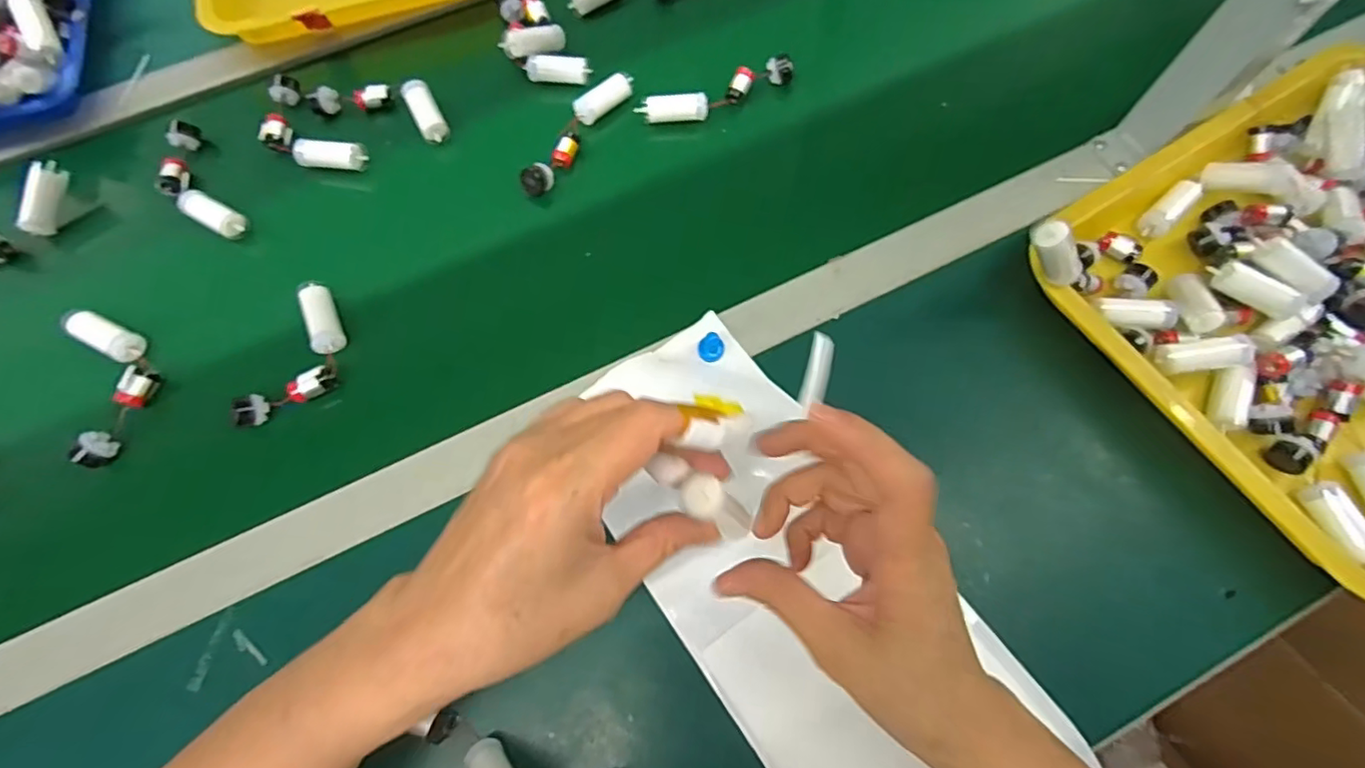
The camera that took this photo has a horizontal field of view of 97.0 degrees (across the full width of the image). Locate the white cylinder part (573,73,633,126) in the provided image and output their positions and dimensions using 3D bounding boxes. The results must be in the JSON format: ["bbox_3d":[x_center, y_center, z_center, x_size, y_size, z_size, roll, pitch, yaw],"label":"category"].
[{"bbox_3d":[-0.068,-0.243,0.515,0.052,0.015,0.021,-34,72,-12],"label":"white cylinder part"}]

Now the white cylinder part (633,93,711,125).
[{"bbox_3d":[-0.008,-0.231,0.508,0.060,0.015,0.018,-9,69,-3],"label":"white cylinder part"}]

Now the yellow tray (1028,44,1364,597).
[{"bbox_3d":[0.465,-0.069,0.418,0.392,0.050,0.304,-32,72,-11],"label":"yellow tray"}]

